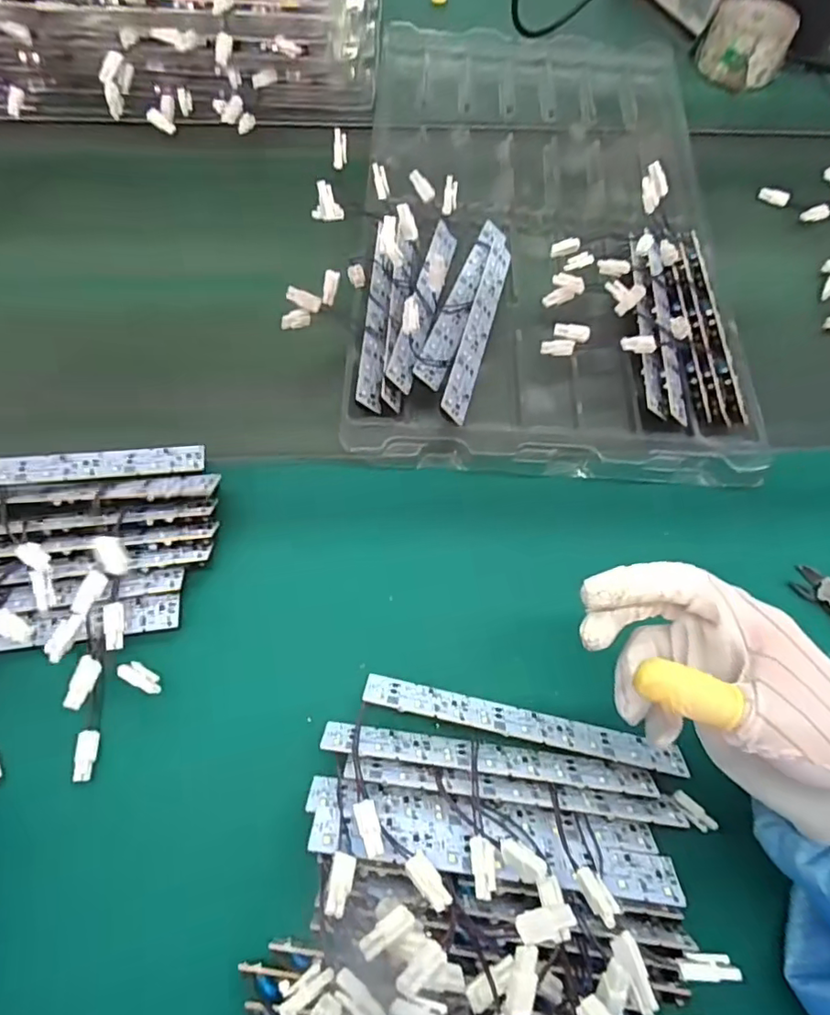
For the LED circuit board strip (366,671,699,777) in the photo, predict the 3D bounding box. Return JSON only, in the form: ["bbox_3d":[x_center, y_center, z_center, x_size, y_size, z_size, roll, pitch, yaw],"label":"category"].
[{"bbox_3d":[0.065,0.128,0.335,0.189,0.004,0.024,12,26,2],"label":"LED circuit board strip"}]

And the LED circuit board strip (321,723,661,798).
[{"bbox_3d":[0.042,0.146,0.326,0.190,0.022,0.004,8,110,1],"label":"LED circuit board strip"}]

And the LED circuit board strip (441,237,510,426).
[{"bbox_3d":[0.050,-0.147,0.444,0.023,0.004,0.189,31,60,-27],"label":"LED circuit board strip"}]

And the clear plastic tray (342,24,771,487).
[{"bbox_3d":[0.112,-0.271,0.501,0.311,0.056,0.529,3,66,-1],"label":"clear plastic tray"}]

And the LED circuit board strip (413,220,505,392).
[{"bbox_3d":[0.041,-0.171,0.456,0.025,0.009,0.186,29,64,-12],"label":"LED circuit board strip"}]

